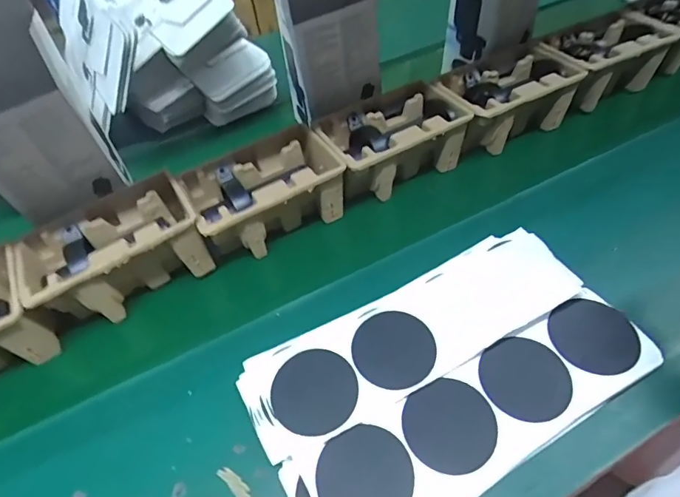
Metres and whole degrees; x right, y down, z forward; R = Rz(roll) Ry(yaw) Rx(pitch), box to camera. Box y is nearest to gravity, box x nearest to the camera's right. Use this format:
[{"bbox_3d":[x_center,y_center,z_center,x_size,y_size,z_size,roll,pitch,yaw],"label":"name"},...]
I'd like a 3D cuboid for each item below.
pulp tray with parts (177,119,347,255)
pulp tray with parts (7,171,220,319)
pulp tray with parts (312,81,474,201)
[{"bbox_3d":[-0.113,-0.083,0.666,0.228,0.100,0.145,-25,52,-14],"label":"pulp tray with parts"},{"bbox_3d":[-0.317,0.006,0.611,0.231,0.099,0.148,-33,55,-20],"label":"pulp tray with parts"},{"bbox_3d":[0.088,-0.171,0.720,0.230,0.109,0.155,-31,54,-19],"label":"pulp tray with parts"}]

